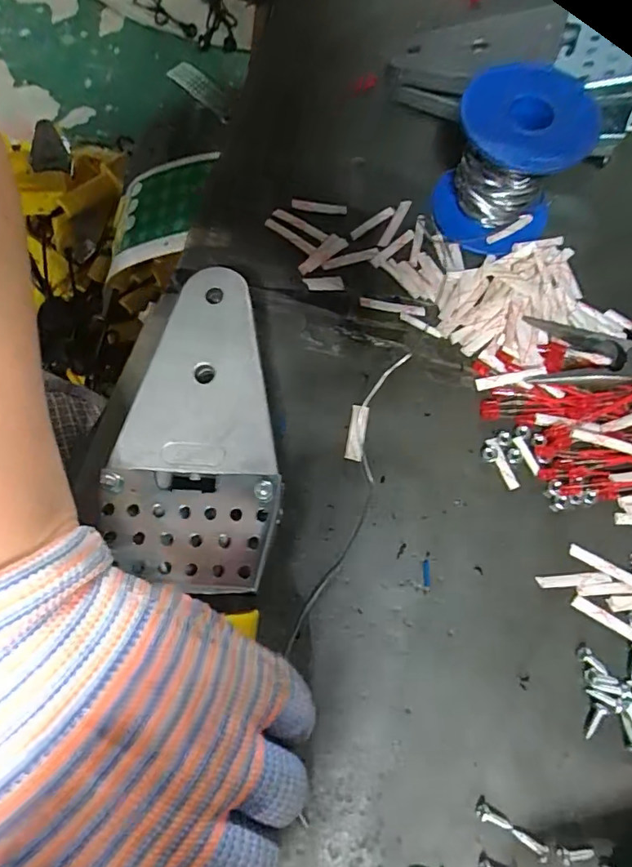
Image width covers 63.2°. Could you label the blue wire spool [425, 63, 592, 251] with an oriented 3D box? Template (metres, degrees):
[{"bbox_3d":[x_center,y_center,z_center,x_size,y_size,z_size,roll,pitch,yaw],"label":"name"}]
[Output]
[{"bbox_3d":[0.101,-0.142,0.265,0.061,0.058,0.069,28,74,8],"label":"blue wire spool"}]

